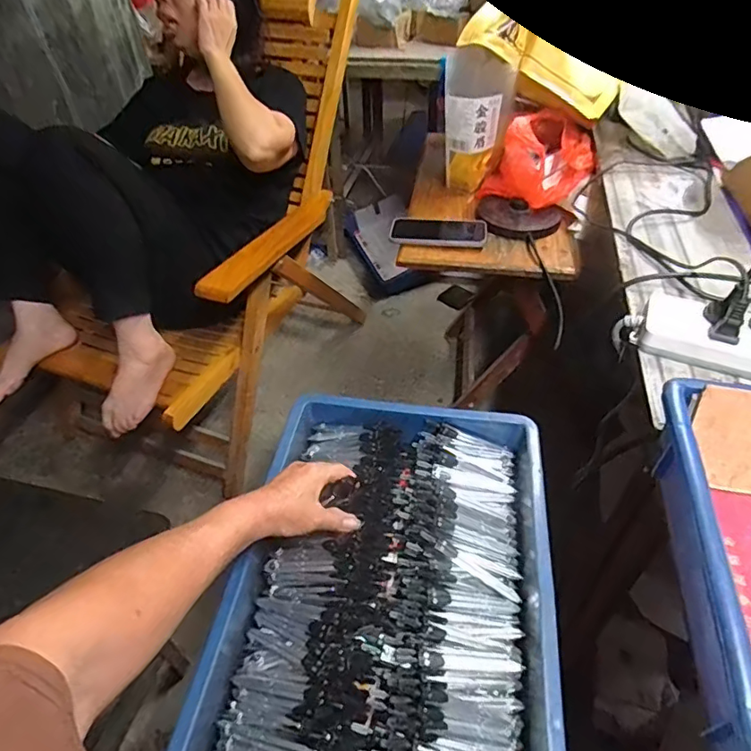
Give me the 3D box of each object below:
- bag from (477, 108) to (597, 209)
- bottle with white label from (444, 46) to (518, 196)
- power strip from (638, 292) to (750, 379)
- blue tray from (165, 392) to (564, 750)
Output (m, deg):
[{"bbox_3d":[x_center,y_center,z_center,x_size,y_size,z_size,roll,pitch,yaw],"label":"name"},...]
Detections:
[{"bbox_3d":[0.288,-0.382,0.915,0.183,0.136,0.151,12,47,14],"label":"bag"},{"bbox_3d":[0.182,-0.449,0.922,0.113,0.220,0.069,8,46,11],"label":"bottle with white label"},{"bbox_3d":[0.385,-0.024,0.506,0.224,0.028,0.076,21,50,22],"label":"power strip"},{"bbox_3d":[0.014,0.194,0.481,0.283,0.062,0.428,5,48,7],"label":"blue tray"}]

